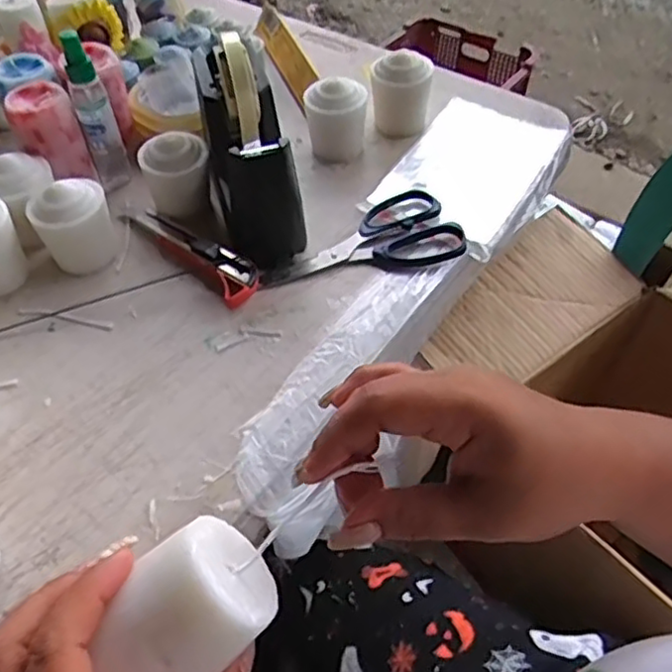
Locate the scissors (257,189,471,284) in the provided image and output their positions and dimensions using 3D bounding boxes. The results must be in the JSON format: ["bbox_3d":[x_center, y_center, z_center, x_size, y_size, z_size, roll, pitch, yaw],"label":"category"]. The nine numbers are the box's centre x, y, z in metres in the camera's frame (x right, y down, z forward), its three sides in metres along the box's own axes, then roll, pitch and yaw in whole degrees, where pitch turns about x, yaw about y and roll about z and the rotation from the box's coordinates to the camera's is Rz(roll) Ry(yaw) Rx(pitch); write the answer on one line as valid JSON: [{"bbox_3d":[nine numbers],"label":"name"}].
[{"bbox_3d":[0.021,-0.080,0.557,0.163,0.012,0.076,-12,51,-10],"label":"scissors"}]

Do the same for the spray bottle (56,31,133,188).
[{"bbox_3d":[-0.202,-0.187,0.570,0.031,0.133,0.025,-20,53,-16],"label":"spray bottle"}]

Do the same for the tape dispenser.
[{"bbox_3d":[-0.070,-0.156,0.537,0.065,0.127,0.168,-10,51,-8],"label":"tape dispenser"}]

